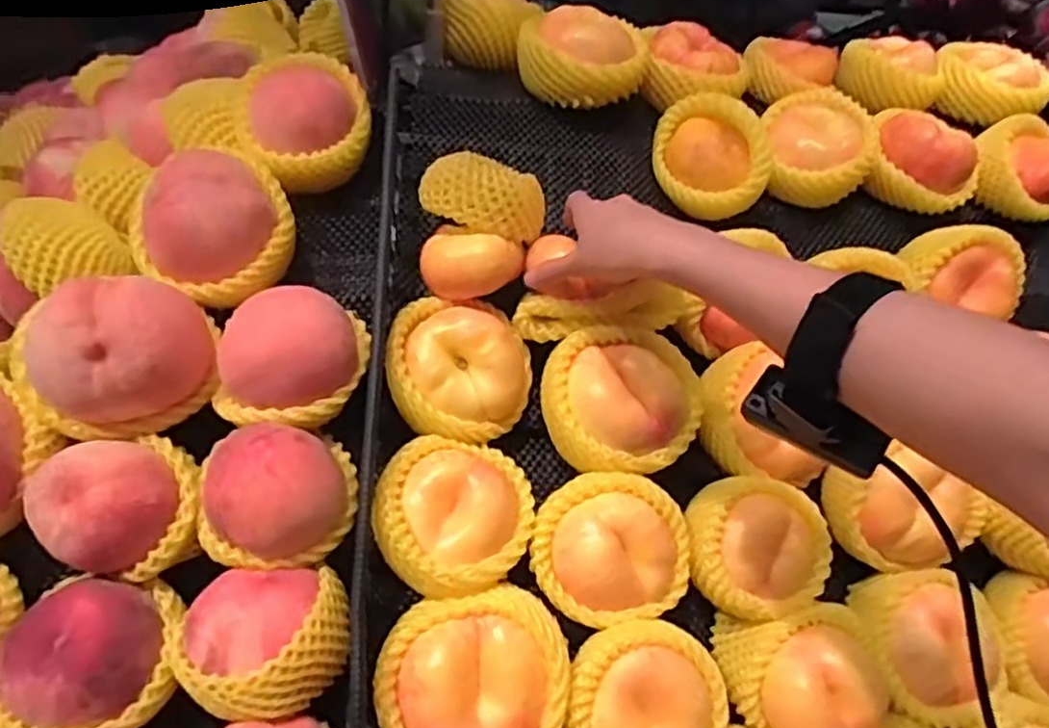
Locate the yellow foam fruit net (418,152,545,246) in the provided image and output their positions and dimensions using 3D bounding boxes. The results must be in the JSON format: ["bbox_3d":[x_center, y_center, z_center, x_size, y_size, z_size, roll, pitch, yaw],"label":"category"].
[{"bbox_3d":[-0.028,-0.112,0.483,0.087,0.054,0.040,4,40,-5],"label":"yellow foam fruit net"}]

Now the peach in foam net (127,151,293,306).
[{"bbox_3d":[-0.216,-0.098,0.485,0.097,0.075,0.086,-22,49,-31],"label":"peach in foam net"}]

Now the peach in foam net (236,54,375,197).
[{"bbox_3d":[-0.169,-0.190,0.534,0.092,0.072,0.096,-11,44,-21],"label":"peach in foam net"}]

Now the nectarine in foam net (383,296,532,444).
[{"bbox_3d":[-0.046,0.005,0.491,0.102,0.059,0.099,1,81,-6],"label":"nectarine in foam net"}]

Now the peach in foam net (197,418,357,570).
[{"bbox_3d":[-0.151,0.078,0.428,0.094,0.062,0.073,-15,45,-24],"label":"peach in foam net"}]

